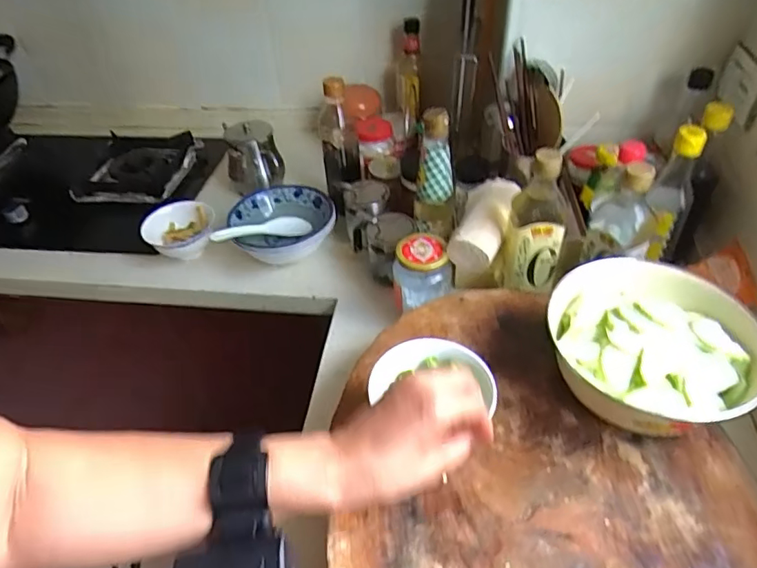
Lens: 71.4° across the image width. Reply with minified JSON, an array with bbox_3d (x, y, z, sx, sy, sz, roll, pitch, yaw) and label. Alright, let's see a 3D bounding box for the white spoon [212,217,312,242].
[{"bbox_3d":[-0.195,-0.090,0.869,0.162,0.020,0.059,-10,42,-31],"label":"white spoon"}]

